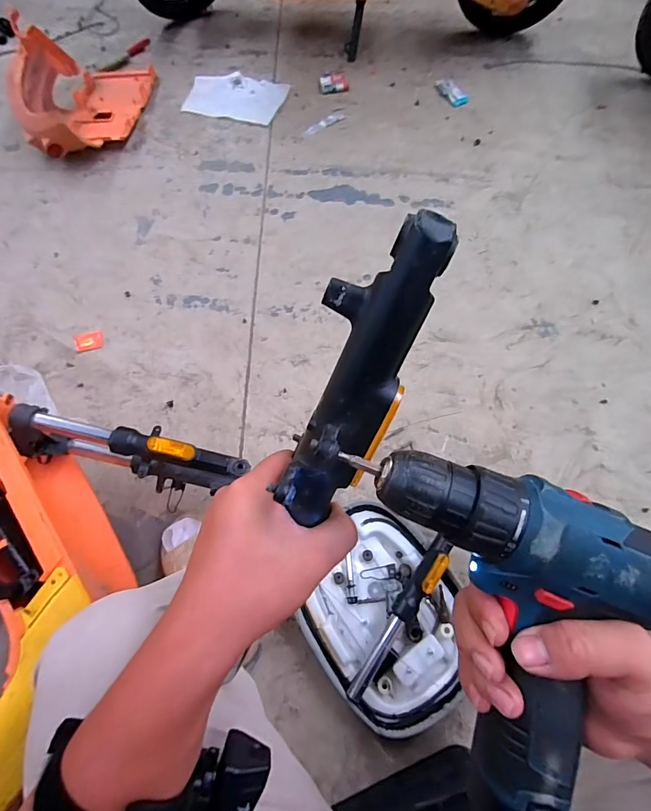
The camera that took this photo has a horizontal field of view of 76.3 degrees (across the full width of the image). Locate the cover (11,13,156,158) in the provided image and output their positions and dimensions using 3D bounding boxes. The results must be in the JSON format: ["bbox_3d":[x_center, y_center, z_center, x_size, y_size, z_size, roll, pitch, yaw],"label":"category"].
[{"bbox_3d":[-0.794,-0.989,1.293,0.382,0.179,0.463,4,67,4],"label":"cover"}]

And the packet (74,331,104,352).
[{"bbox_3d":[-0.577,-0.157,1.013,0.064,0.010,0.053,-19,67,-7],"label":"packet"}]

